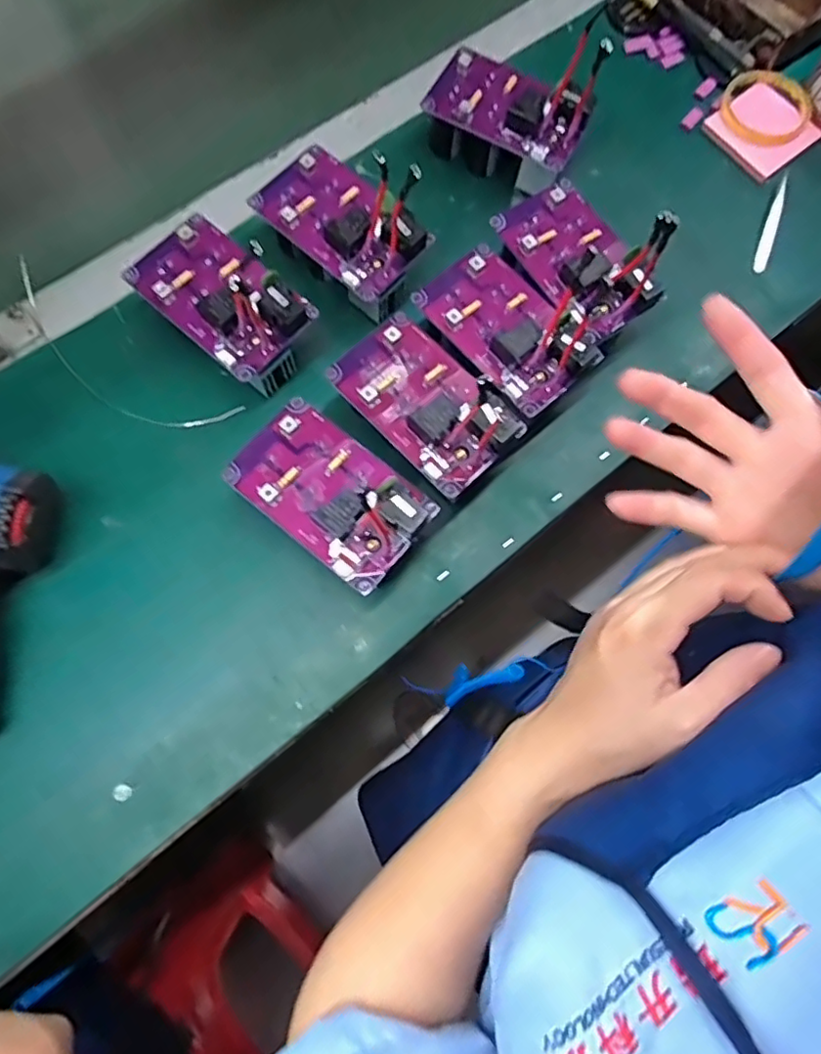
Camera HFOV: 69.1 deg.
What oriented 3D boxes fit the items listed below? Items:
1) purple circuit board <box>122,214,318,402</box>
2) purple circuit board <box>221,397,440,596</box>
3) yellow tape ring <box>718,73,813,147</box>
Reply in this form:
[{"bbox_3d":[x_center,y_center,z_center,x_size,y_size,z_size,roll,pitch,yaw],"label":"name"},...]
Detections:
[{"bbox_3d":[-0.151,-0.180,0.488,0.141,0.072,0.090,41,77,8],"label":"purple circuit board"},{"bbox_3d":[-0.058,-0.028,0.424,0.138,0.034,0.083,39,77,8],"label":"purple circuit board"},{"bbox_3d":[0.352,-0.415,0.593,0.082,0.019,0.085,-41,80,-11],"label":"yellow tape ring"}]

